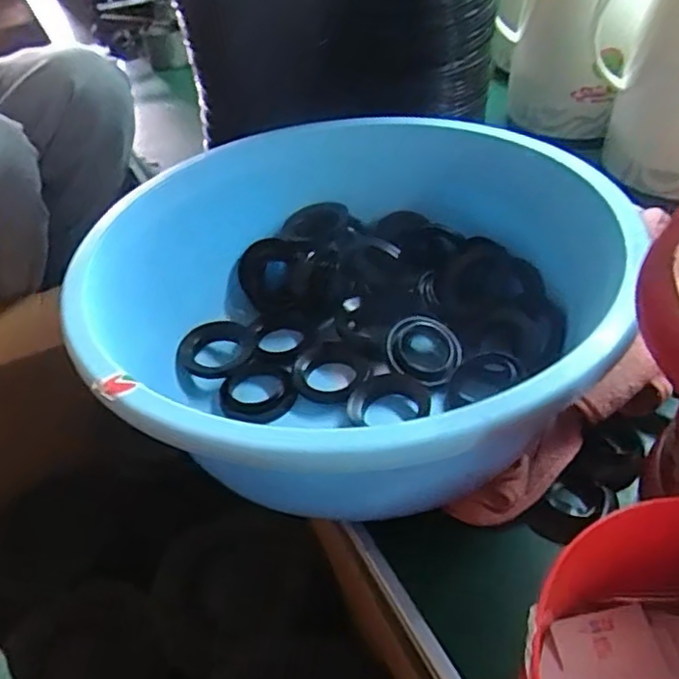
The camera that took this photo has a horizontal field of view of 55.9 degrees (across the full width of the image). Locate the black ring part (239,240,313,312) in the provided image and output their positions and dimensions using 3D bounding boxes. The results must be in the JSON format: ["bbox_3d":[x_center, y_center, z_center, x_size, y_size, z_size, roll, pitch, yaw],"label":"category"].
[{"bbox_3d":[-0.059,-0.056,0.567,0.066,0.062,0.010,21,13,18],"label":"black ring part"}]

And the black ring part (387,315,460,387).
[{"bbox_3d":[0.065,0.010,0.498,0.059,0.017,0.050,32,71,0],"label":"black ring part"}]

